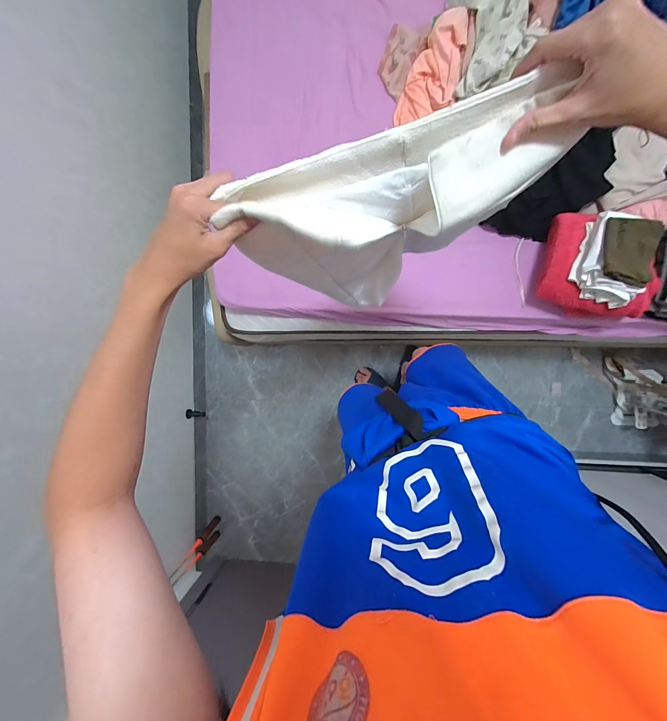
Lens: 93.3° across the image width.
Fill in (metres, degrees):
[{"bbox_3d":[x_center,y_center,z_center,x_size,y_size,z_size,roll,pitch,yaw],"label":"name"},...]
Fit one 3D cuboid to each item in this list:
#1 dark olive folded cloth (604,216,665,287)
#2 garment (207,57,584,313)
[{"bbox_3d":[0.673,-0.251,0.709,0.105,0.034,0.144,17,92,6],"label":"dark olive folded cloth"},{"bbox_3d":[0.066,-0.161,0.394,0.314,0.234,0.103,-15,89,6],"label":"garment"}]

